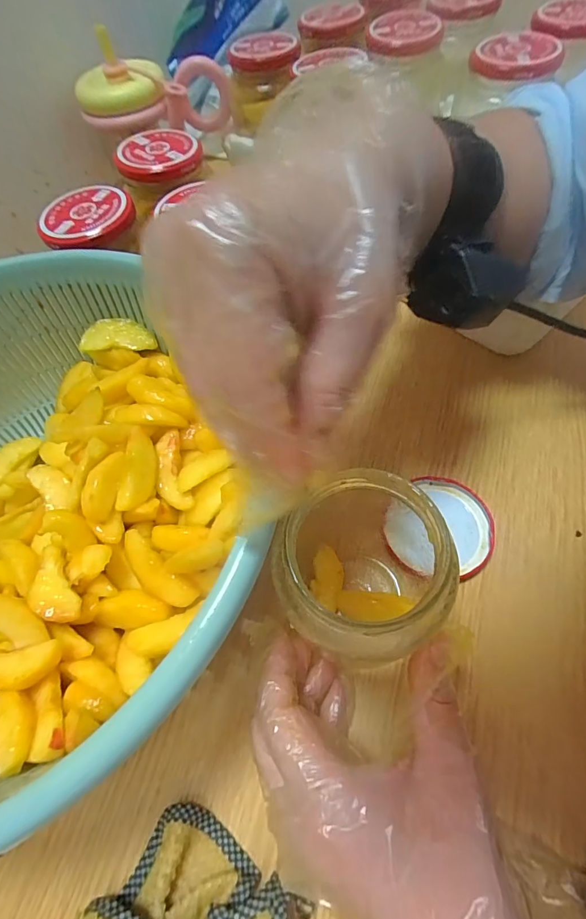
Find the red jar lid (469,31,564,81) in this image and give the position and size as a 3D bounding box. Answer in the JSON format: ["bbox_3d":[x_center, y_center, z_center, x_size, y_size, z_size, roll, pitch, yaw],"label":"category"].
[{"bbox_3d":[0.180,-0.329,0.332,0.066,0.014,0.059,7,61,10],"label":"red jar lid"}]

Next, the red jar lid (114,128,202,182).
[{"bbox_3d":[-0.110,-0.252,0.335,0.068,0.009,0.062,-8,63,-2],"label":"red jar lid"}]

